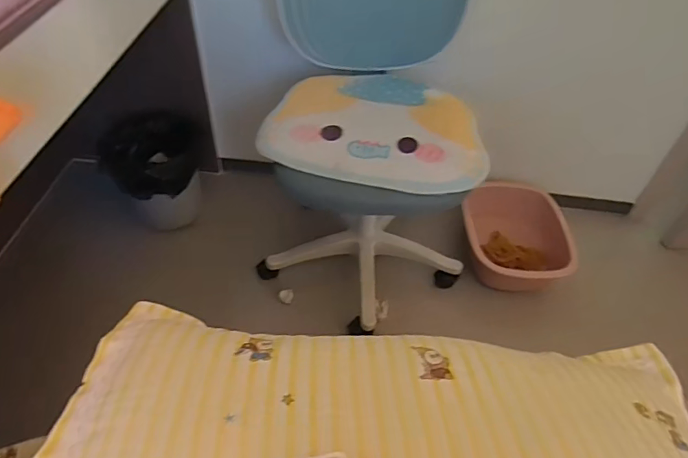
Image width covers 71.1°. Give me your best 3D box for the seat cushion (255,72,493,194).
[{"bbox_3d":[0.075,-0.227,1.014,0.457,0.054,0.348,14,48,8],"label":"seat cushion"}]

